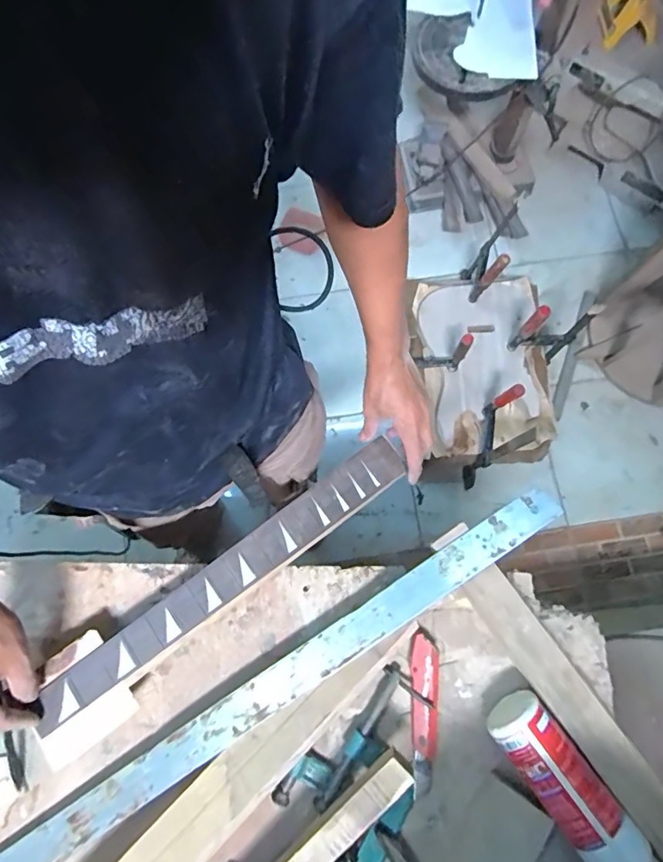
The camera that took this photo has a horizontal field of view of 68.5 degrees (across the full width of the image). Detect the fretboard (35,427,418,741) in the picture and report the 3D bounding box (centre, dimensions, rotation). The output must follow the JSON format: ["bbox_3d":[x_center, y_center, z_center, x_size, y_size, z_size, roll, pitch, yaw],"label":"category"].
[{"bbox_3d":[-0.111,0.164,0.581,0.483,0.014,0.055,-35,78,-15],"label":"fretboard"}]

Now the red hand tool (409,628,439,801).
[{"bbox_3d":[0.106,0.332,0.573,0.031,0.030,0.181,3,76,2],"label":"red hand tool"}]

